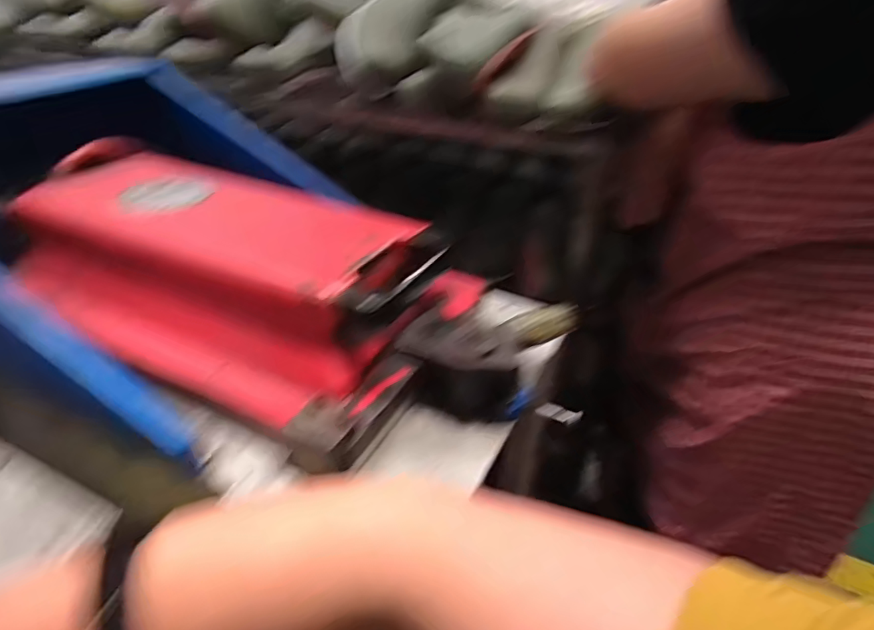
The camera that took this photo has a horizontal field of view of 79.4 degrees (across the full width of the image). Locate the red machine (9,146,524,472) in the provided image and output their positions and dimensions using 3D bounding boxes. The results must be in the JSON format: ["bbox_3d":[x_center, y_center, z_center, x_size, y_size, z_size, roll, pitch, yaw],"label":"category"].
[{"bbox_3d":[-0.200,-0.048,0.565,0.599,0.125,0.280,20,38,21],"label":"red machine"}]

